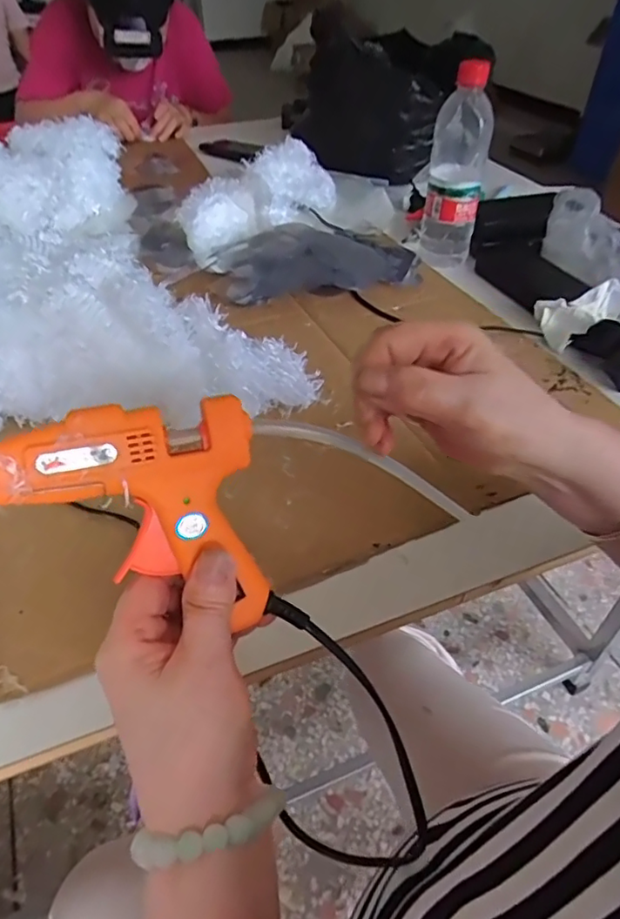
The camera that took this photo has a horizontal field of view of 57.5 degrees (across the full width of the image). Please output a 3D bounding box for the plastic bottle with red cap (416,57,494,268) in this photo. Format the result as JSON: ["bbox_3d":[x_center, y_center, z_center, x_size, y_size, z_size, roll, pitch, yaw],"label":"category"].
[{"bbox_3d":[0.172,-0.338,0.666,0.067,0.204,0.074,9,45,9],"label":"plastic bottle with red cap"}]

